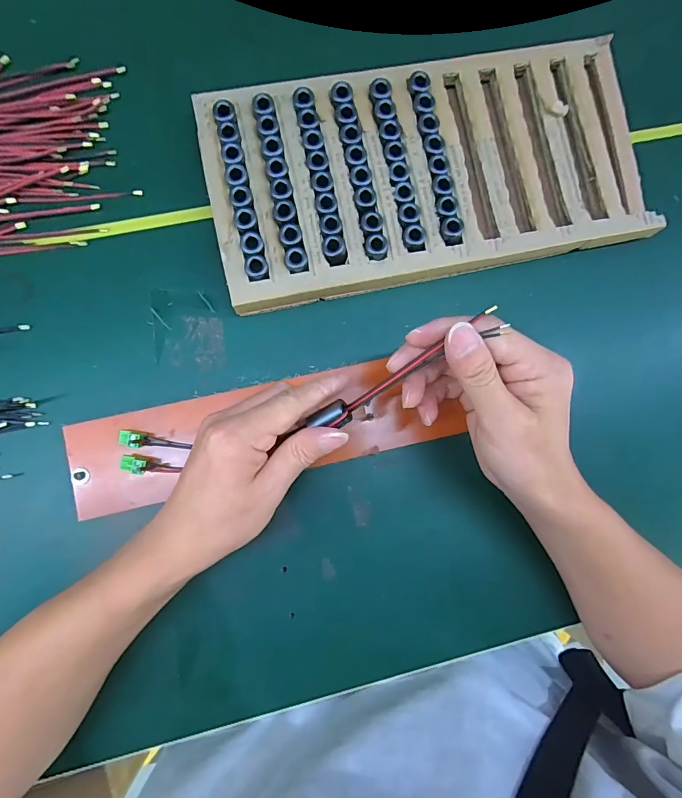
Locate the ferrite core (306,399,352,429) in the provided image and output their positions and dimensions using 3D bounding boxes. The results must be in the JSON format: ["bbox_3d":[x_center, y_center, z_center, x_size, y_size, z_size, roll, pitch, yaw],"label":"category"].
[{"bbox_3d":[-0.004,0.015,0.283,0.027,0.015,0.017,-37,68,7],"label":"ferrite core"}]

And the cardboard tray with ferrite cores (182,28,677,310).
[{"bbox_3d":[0.074,-0.186,0.342,0.349,0.031,0.171,-12,86,-5],"label":"cardboard tray with ferrite cores"}]

